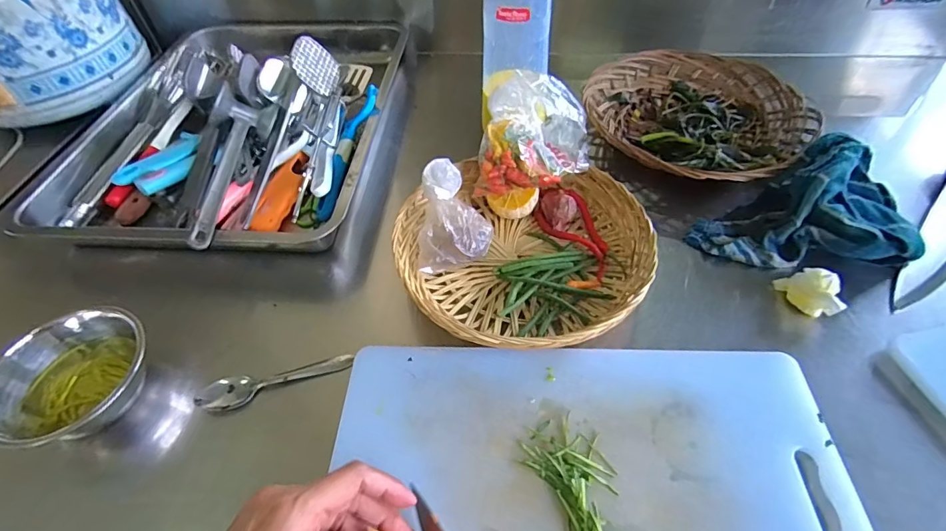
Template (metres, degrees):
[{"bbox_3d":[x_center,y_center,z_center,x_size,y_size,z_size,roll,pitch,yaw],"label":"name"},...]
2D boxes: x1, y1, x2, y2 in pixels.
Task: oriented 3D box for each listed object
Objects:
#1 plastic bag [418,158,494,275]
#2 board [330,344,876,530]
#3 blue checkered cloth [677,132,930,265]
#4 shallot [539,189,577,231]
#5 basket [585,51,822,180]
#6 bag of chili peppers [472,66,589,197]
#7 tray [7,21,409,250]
[{"bbox_3d":[-0.016,-0.036,0.413,0.059,0.080,0.078,7,54,10],"label":"plastic bag"},{"bbox_3d":[0.075,0.161,0.302,0.342,0.019,0.224,0,53,5],"label":"board"},{"bbox_3d":[0.311,-0.042,0.409,0.170,0.067,0.125,-23,54,-12],"label":"blue checkered cloth"},{"bbox_3d":[0.085,-0.057,0.453,0.034,0.027,0.041,6,54,9],"label":"shallot"},{"bbox_3d":[0.253,-0.178,0.531,0.226,0.044,0.248,-2,53,3],"label":"basket"},{"bbox_3d":[0.061,-0.129,0.452,0.102,0.073,0.104,5,53,9],"label":"bag of chili peppers"},{"bbox_3d":[-0.278,-0.202,0.553,0.338,0.093,0.440,2,53,6],"label":"tray"}]

